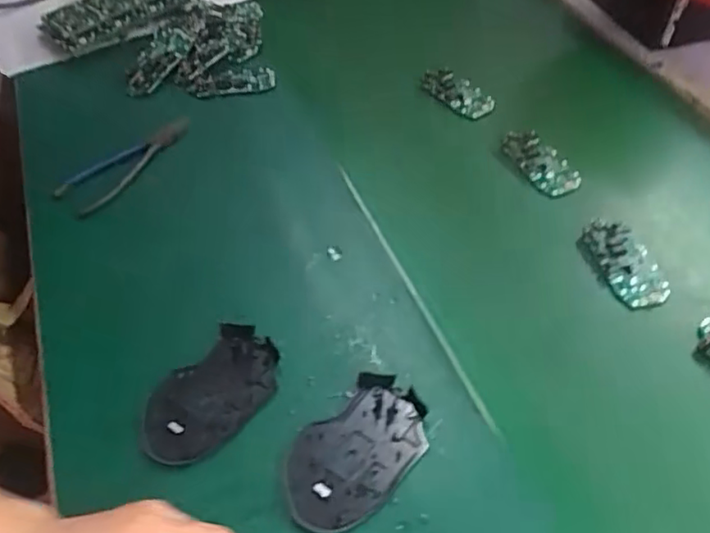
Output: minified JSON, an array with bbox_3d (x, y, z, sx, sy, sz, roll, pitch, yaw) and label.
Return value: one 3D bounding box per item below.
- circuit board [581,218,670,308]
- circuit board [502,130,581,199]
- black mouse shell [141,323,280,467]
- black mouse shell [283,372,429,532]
[{"bbox_3d":[0.236,-0.005,0.556,0.047,0.009,0.095,-10,50,-8],"label":"circuit board"},{"bbox_3d":[0.188,-0.106,0.640,0.044,0.013,0.093,-23,53,-18],"label":"circuit board"},{"bbox_3d":[-0.107,0.094,0.469,0.069,0.009,0.113,33,57,25],"label":"black mouse shell"},{"bbox_3d":[0.000,0.128,0.440,0.071,0.012,0.115,37,59,27],"label":"black mouse shell"}]

